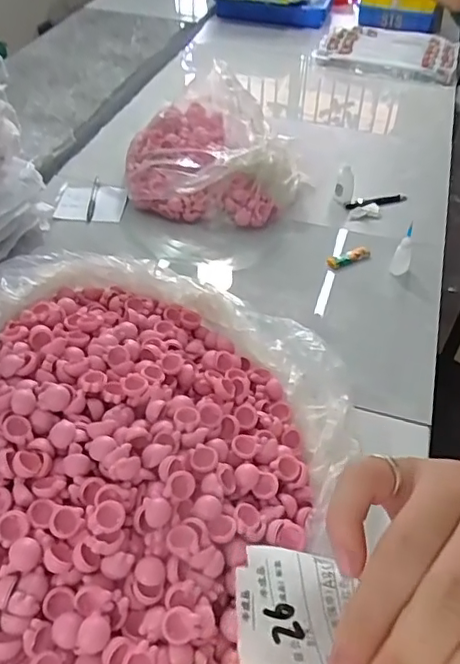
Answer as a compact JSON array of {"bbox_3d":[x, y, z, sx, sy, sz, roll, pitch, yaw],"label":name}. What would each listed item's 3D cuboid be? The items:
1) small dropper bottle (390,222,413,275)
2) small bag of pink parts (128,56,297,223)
[{"bbox_3d":[0.296,-0.139,0.941,0.029,0.089,0.034,17,49,15],"label":"small dropper bottle"},{"bbox_3d":[-0.034,-0.343,1.044,0.319,0.192,0.205,10,47,8],"label":"small bag of pink parts"}]

